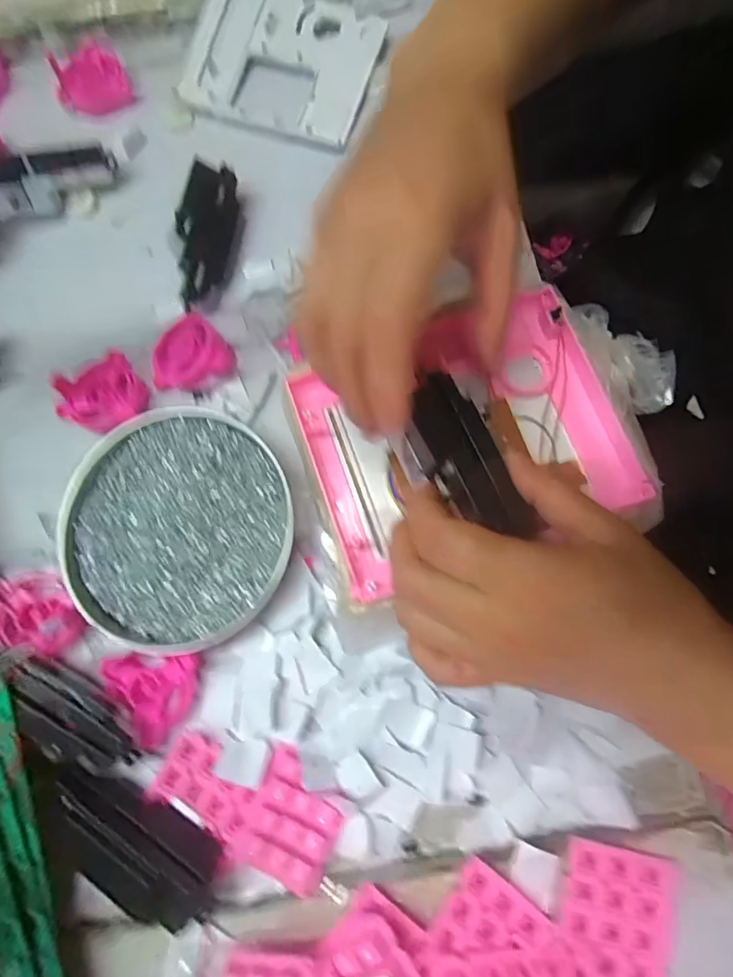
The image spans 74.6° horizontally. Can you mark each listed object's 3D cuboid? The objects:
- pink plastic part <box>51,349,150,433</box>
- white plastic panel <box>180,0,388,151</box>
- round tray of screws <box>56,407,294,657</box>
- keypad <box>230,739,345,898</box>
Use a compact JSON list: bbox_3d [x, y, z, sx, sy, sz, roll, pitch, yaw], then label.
[{"bbox_3d":[-0.171,-0.059,0.310,0.053,0.017,0.045,-41,80,-6],"label":"pink plastic part"},{"bbox_3d":[-0.068,-0.324,0.361,0.147,0.020,0.113,23,80,6],"label":"white plastic panel"},{"bbox_3d":[-0.112,0.022,0.285,0.129,0.019,0.135,0,78,2],"label":"round tray of screws"},{"bbox_3d":[-0.039,0.173,0.252,0.047,0.007,0.056,23,80,6],"label":"keypad"}]

